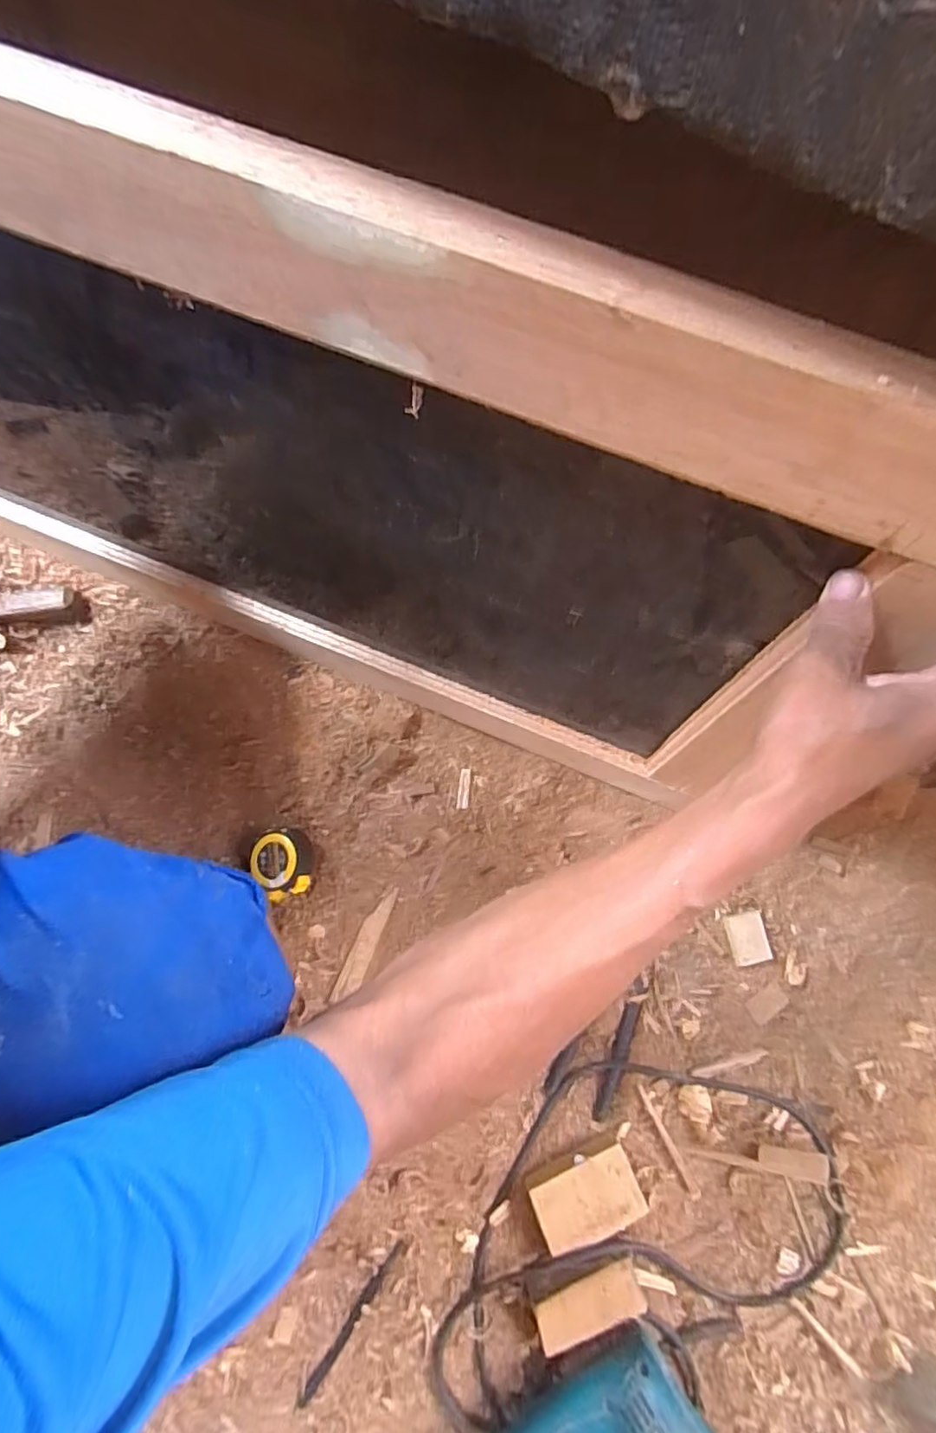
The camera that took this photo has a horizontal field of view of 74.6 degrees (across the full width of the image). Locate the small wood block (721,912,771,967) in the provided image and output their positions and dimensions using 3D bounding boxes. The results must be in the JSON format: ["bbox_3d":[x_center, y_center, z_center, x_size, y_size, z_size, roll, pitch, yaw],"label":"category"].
[{"bbox_3d":[0.293,0.233,0.646,0.042,0.012,0.050,-12,74,-6],"label":"small wood block"}]

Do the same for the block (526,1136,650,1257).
[{"bbox_3d":[0.108,0.447,0.573,0.099,0.035,0.064,-20,75,-8],"label":"block"}]

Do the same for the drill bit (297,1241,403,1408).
[{"bbox_3d":[-0.103,0.534,0.543,0.010,0.013,0.138,34,75,8],"label":"drill bit"}]

